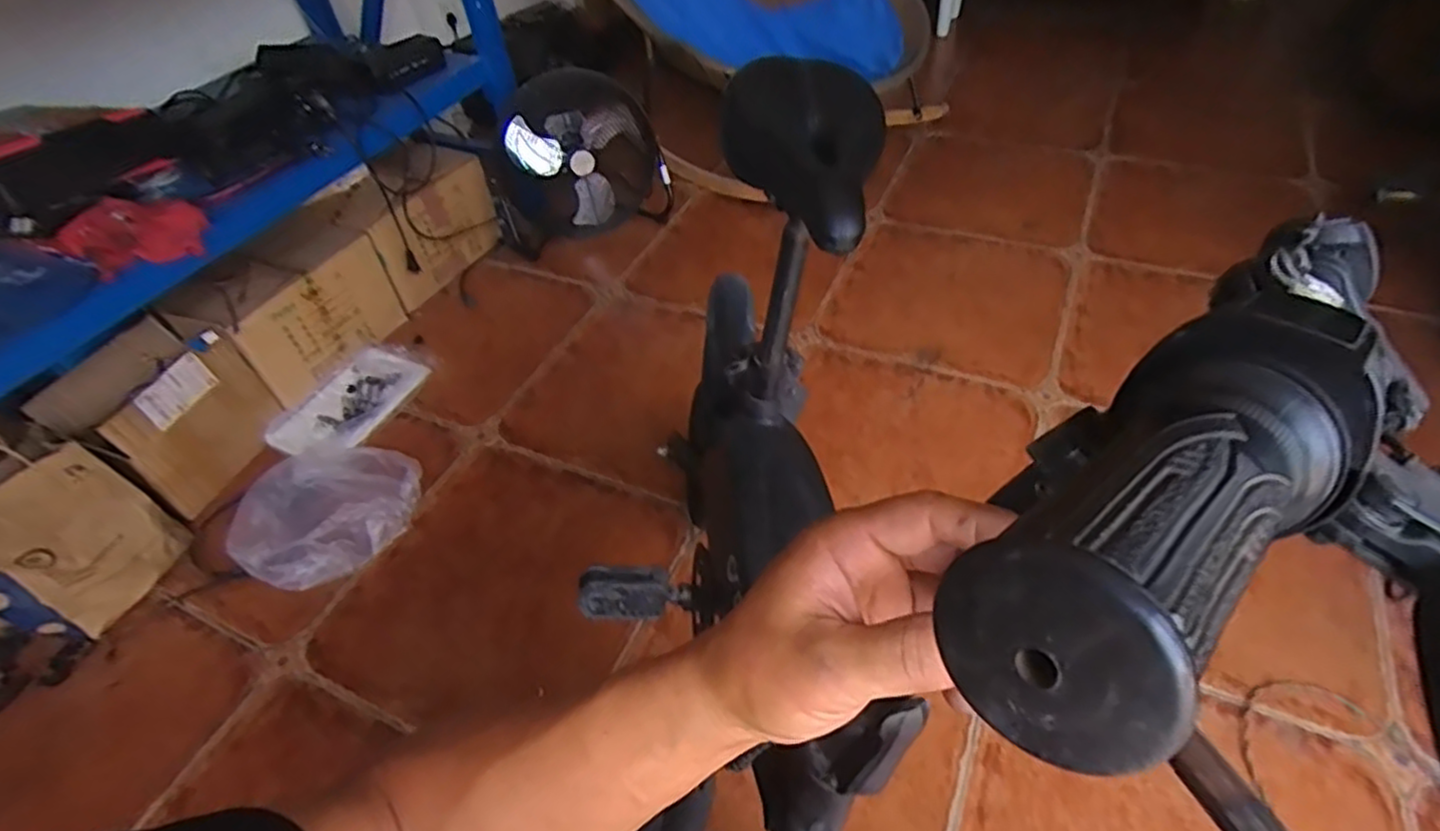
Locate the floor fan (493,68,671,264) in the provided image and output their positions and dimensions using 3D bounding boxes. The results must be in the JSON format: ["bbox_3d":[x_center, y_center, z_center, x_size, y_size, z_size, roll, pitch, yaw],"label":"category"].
[{"bbox_3d":[-0.361,-0.639,1.731,0.424,0.338,0.207,-19,49,-11],"label":"floor fan"}]

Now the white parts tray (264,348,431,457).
[{"bbox_3d":[-0.747,-0.025,1.412,0.163,0.048,0.293,19,53,22],"label":"white parts tray"}]

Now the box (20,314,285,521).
[{"bbox_3d":[-0.984,-0.010,1.249,0.183,0.218,0.263,13,50,17],"label":"box"}]

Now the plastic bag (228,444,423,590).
[{"bbox_3d":[-0.680,0.162,1.210,0.239,0.077,0.292,25,55,26],"label":"plastic bag"}]

